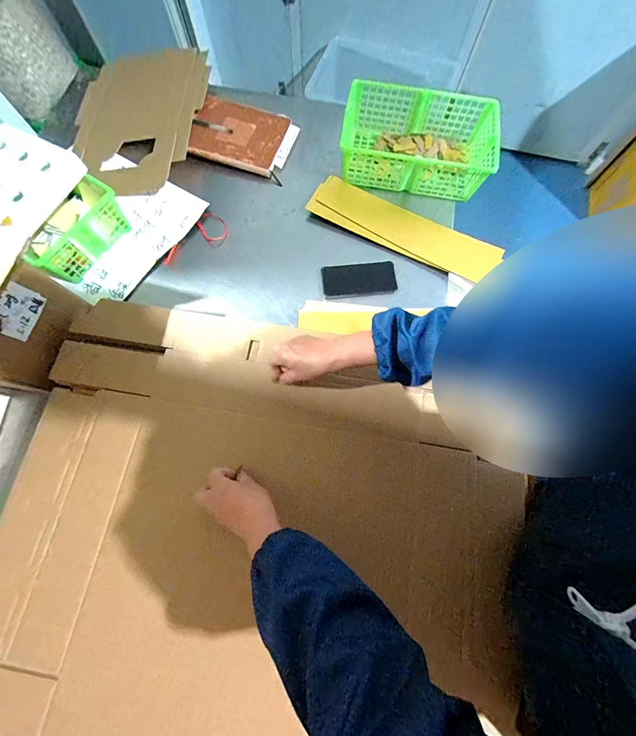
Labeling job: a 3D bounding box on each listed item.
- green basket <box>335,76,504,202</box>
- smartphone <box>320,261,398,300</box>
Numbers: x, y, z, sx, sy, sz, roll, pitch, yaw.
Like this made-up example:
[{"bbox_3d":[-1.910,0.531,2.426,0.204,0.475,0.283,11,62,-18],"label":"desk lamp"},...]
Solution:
[{"bbox_3d":[0.227,-0.523,0.704,0.341,0.109,0.196,11,73,2],"label":"green basket"},{"bbox_3d":[0.089,-0.196,0.658,0.161,0.016,0.076,-5,73,-3],"label":"smartphone"}]

